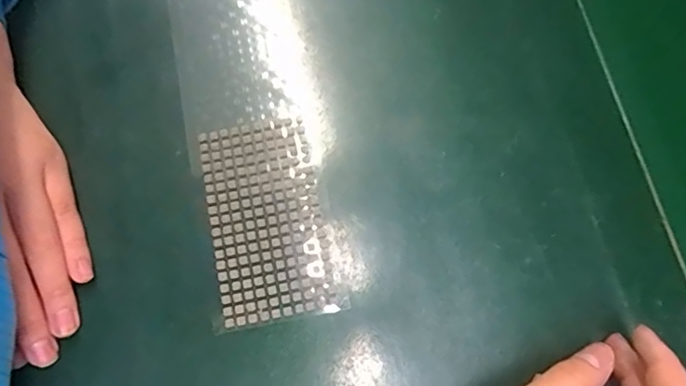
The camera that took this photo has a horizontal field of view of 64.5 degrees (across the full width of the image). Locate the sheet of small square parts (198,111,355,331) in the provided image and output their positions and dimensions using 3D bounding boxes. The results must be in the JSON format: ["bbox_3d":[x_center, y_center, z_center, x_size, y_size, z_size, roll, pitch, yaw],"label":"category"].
[{"bbox_3d":[-0.039,0.013,0.286,0.062,0.004,0.106,-9,77,-2],"label":"sheet of small square parts"}]

